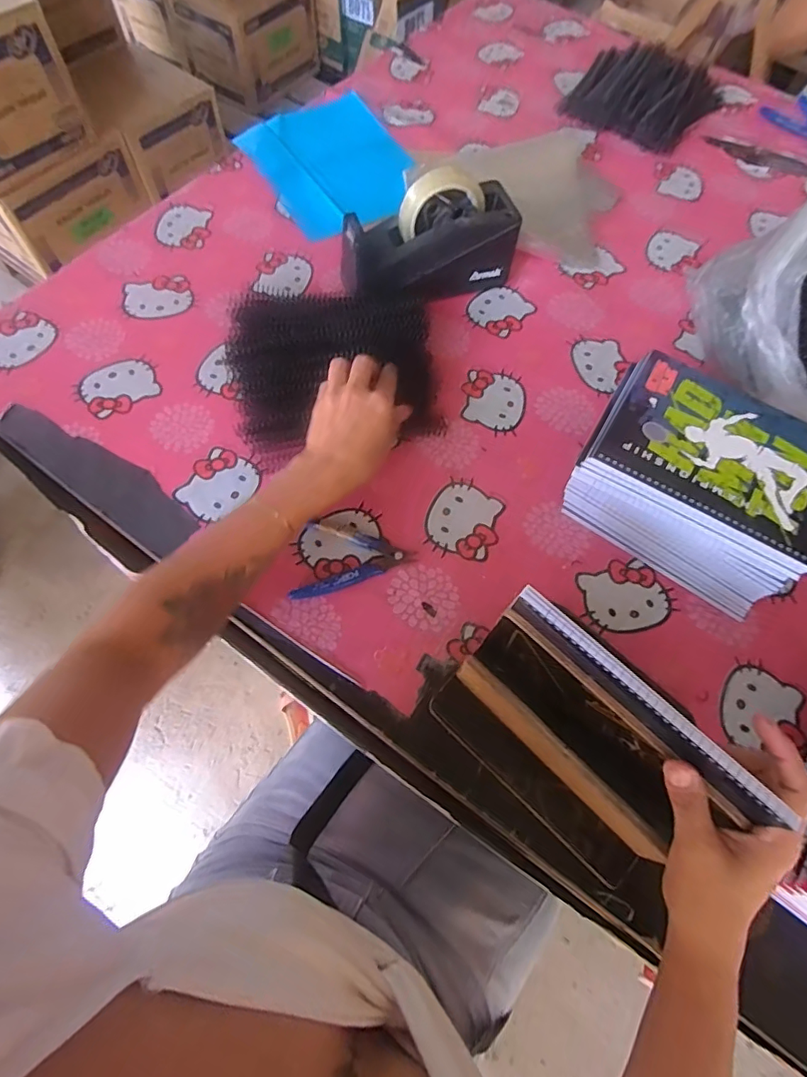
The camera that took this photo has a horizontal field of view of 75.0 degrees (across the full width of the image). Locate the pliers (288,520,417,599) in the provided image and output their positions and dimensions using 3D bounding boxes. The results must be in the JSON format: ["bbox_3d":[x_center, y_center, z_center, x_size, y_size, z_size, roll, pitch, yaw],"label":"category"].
[{"bbox_3d":[-0.046,0.027,0.496,0.102,0.015,0.075,11,65,3],"label":"pliers"}]

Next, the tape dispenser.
[{"bbox_3d":[0.027,-0.340,0.612,0.206,0.113,0.084,-22,68,-12],"label":"tape dispenser"}]

